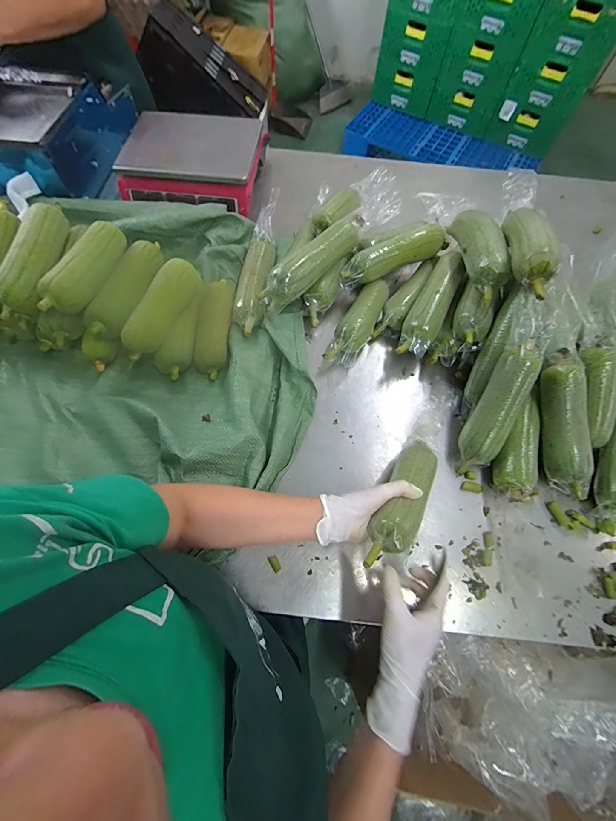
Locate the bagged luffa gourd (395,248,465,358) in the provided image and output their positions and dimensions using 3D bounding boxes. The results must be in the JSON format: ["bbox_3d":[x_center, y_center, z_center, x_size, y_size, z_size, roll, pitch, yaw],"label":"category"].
[{"bbox_3d":[0.232,-0.200,0.619,0.062,0.057,0.221,25,68,9],"label":"bagged luffa gourd"}]

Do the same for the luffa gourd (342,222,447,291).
[{"bbox_3d":[0.169,-0.316,0.675,0.222,0.051,0.059,-23,69,-12],"label":"luffa gourd"}]

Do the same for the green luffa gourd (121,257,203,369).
[{"bbox_3d":[-0.253,-0.177,0.579,0.056,0.049,0.190,21,67,8],"label":"green luffa gourd"}]

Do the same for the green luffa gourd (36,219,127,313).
[{"bbox_3d":[-0.373,-0.242,0.567,0.055,0.057,0.200,15,66,5],"label":"green luffa gourd"}]

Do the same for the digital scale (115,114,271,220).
[{"bbox_3d":[-0.266,-0.591,0.784,0.306,0.084,0.260,10,66,3],"label":"digital scale"}]

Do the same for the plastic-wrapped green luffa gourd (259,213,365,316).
[{"bbox_3d":[0.011,-0.287,0.651,0.066,0.074,0.273,38,70,14],"label":"plastic-wrapped green luffa gourd"}]

